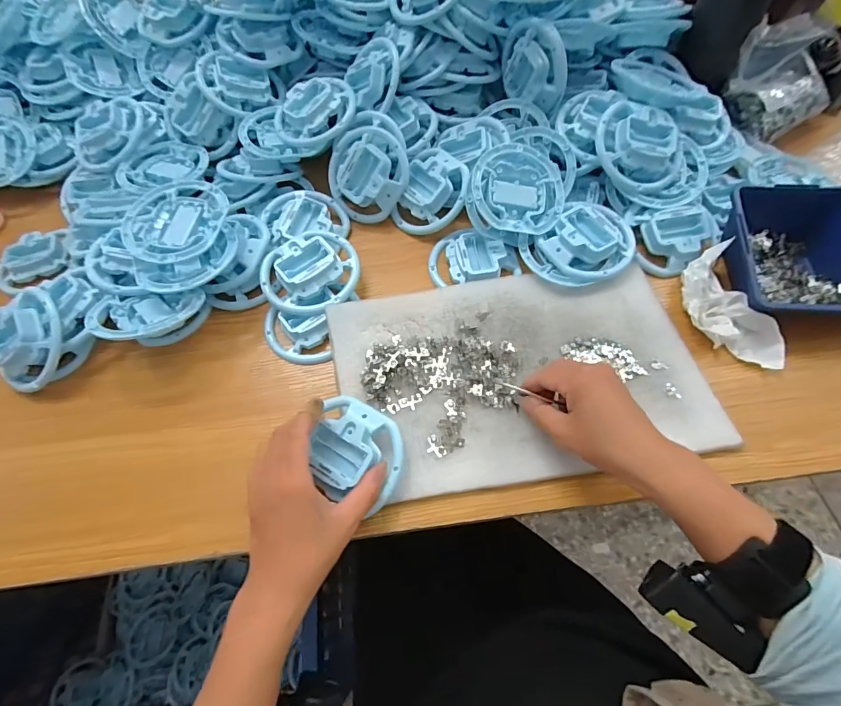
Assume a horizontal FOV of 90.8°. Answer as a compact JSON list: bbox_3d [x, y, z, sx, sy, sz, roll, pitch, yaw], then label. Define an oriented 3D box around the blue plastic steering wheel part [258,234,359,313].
[{"bbox_3d":[-0.119,-0.089,0.442,0.102,0.028,0.100,-1,62,2],"label":"blue plastic steering wheel part"}]

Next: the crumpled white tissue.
[{"bbox_3d":[0.300,-0.046,0.408,0.066,0.031,0.127,-7,62,-1],"label":"crumpled white tissue"}]

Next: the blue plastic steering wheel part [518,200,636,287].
[{"bbox_3d":[0.177,-0.120,0.451,0.121,0.035,0.094,-33,66,-14],"label":"blue plastic steering wheel part"}]

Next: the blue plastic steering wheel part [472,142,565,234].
[{"bbox_3d":[0.106,-0.180,0.462,0.104,0.024,0.098,0,85,-11],"label":"blue plastic steering wheel part"}]

